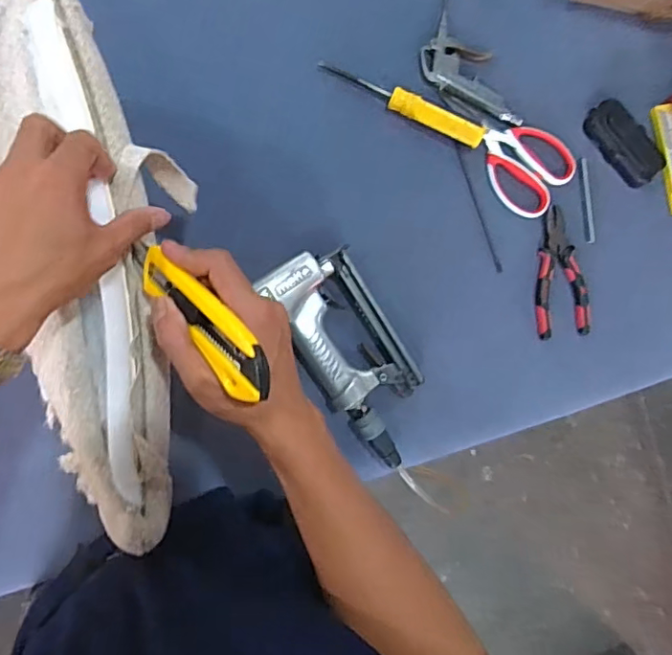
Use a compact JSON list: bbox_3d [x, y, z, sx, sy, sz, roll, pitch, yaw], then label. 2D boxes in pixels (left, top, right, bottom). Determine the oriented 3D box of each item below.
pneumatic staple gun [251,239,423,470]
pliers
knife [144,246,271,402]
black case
[{"bbox_3d":[0.015,0.037,0.594,0.124,0.045,0.248,-30,93,-7],"label":"pneumatic staple gun"},{"bbox_3d":[0.270,-0.063,0.645,0.065,0.019,0.149,2,88,-8],"label":"pliers"},{"bbox_3d":[-0.086,-0.006,0.348,0.030,0.019,0.136,-43,64,-7],"label":"knife"},{"bbox_3d":[0.347,-0.221,0.656,0.055,0.023,0.109,-36,94,-7],"label":"black case"}]

